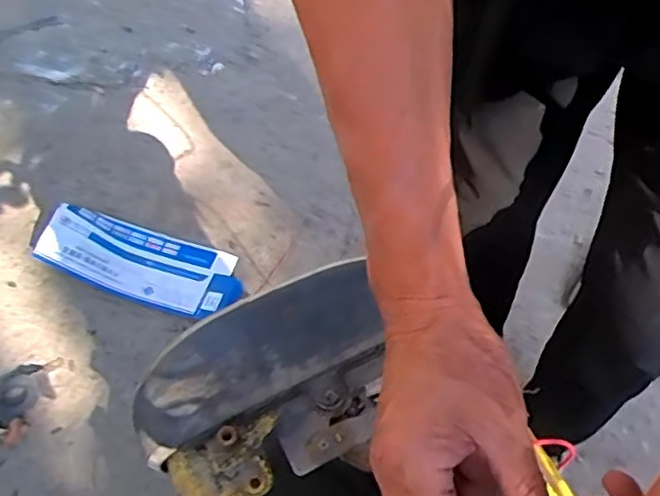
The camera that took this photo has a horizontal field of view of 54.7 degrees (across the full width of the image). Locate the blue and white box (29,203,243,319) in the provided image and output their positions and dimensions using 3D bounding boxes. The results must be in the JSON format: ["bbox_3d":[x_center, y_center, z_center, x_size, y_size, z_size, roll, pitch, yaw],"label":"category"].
[{"bbox_3d":[-0.350,0.023,1.186,0.380,0.044,0.151,19,59,-6],"label":"blue and white box"}]

